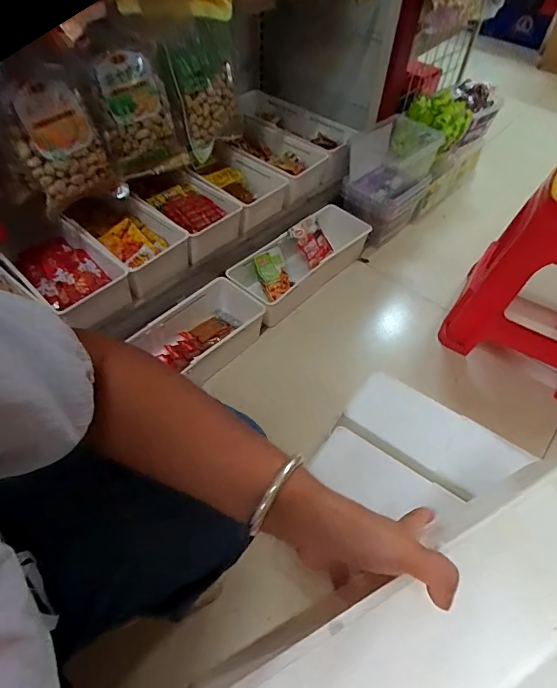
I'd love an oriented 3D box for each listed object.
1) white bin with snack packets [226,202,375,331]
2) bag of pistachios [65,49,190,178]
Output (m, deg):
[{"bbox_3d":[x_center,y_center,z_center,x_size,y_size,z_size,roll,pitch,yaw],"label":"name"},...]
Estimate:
[{"bbox_3d":[0.057,-0.191,1.016,0.134,0.130,0.380,39,60,23],"label":"white bin with snack packets"},{"bbox_3d":[-0.247,-0.390,0.717,0.137,0.240,0.081,-31,77,-7],"label":"bag of pistachios"}]

